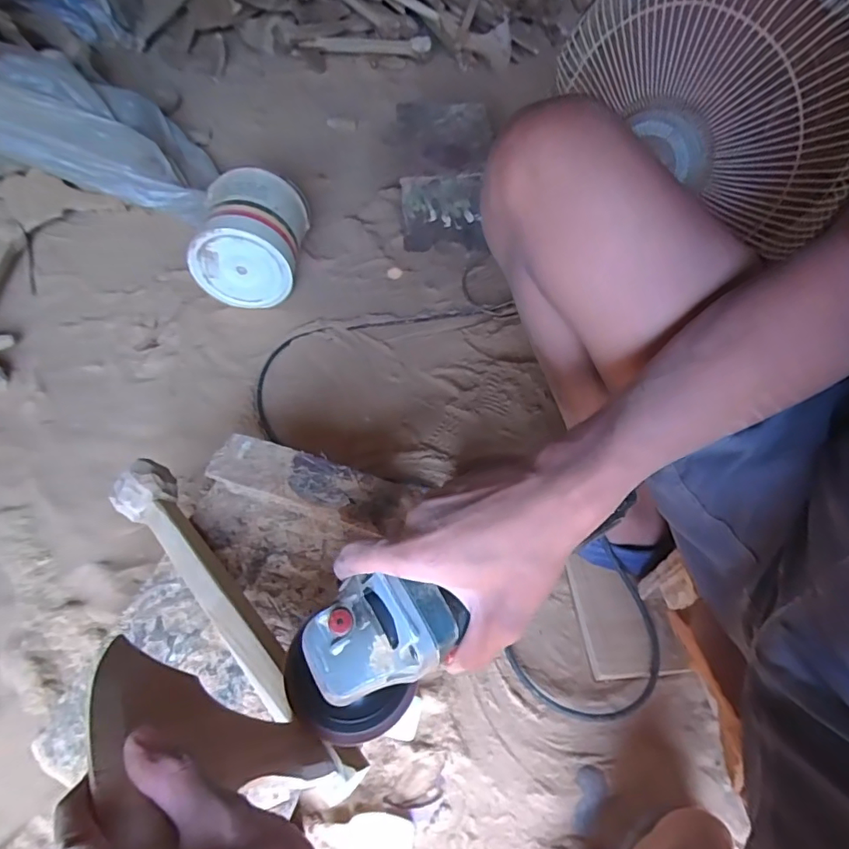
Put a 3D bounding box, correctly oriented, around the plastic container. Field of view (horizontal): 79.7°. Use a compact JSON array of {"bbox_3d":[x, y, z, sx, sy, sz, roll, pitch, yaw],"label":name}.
[{"bbox_3d":[-0.329,-0.358,0.973,0.179,0.179,0.198,1,52,0],"label":"plastic container"}]

